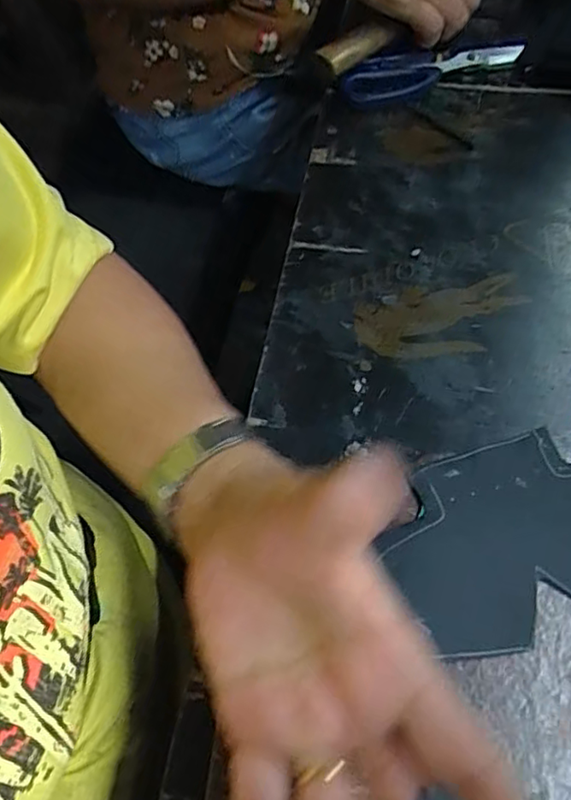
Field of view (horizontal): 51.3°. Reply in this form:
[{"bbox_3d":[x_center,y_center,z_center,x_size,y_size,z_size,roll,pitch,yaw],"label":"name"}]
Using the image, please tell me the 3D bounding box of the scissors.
[{"bbox_3d":[0.114,-0.269,0.476,0.140,0.013,0.054,-7,84,4],"label":"scissors"}]

